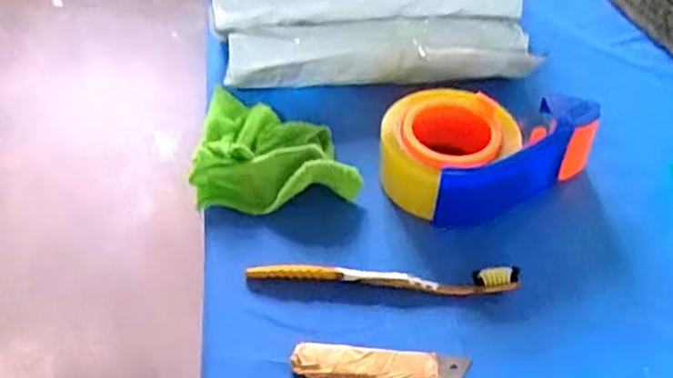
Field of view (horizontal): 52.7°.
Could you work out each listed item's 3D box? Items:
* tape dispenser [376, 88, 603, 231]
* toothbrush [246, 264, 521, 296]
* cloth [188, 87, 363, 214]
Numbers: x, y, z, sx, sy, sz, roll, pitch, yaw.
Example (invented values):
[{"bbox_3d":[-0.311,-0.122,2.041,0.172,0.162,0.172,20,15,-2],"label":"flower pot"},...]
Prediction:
[{"bbox_3d":[0.110,-0.035,0.529,0.153,0.059,0.105,-19,51,-18],"label":"tape dispenser"},{"bbox_3d":[0.032,0.062,0.469,0.185,0.013,0.019,1,48,2],"label":"toothbrush"},{"bbox_3d":[-0.046,-0.036,0.541,0.124,0.035,0.114,0,48,2],"label":"cloth"}]

